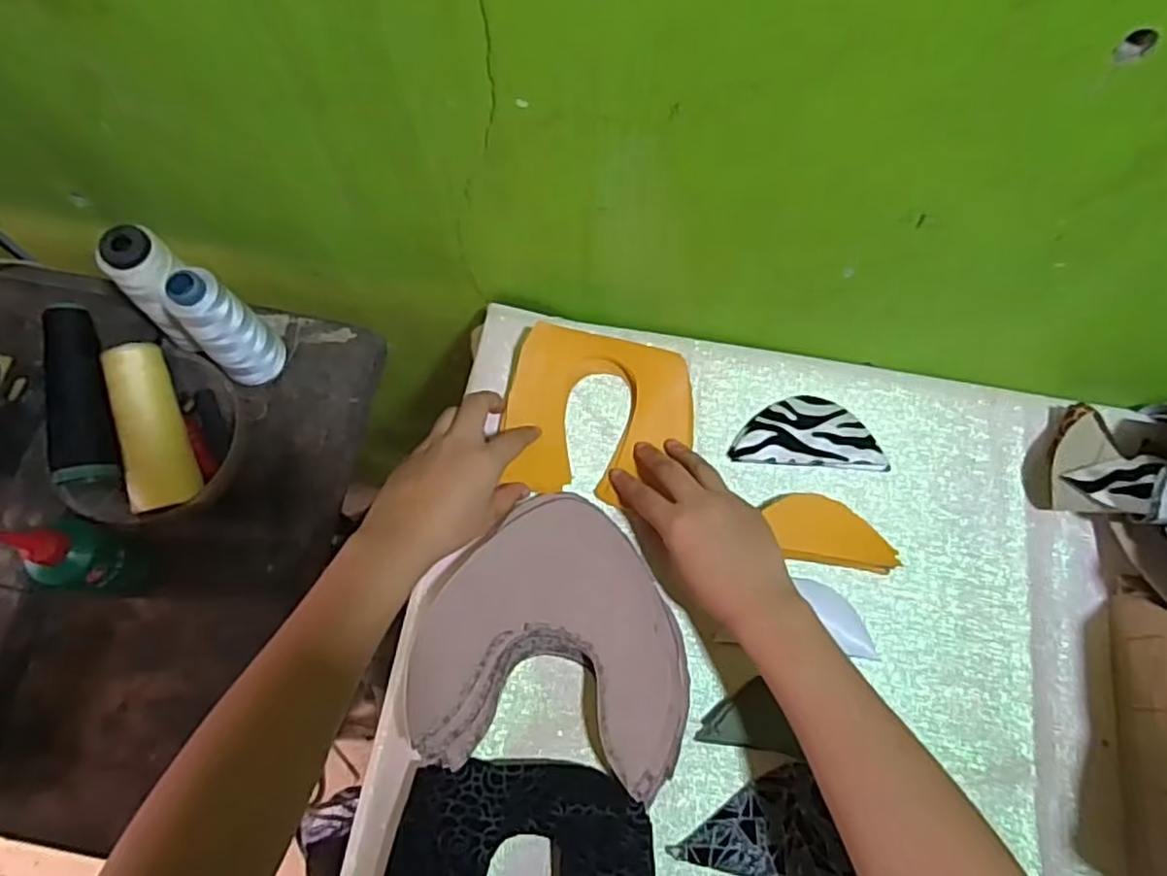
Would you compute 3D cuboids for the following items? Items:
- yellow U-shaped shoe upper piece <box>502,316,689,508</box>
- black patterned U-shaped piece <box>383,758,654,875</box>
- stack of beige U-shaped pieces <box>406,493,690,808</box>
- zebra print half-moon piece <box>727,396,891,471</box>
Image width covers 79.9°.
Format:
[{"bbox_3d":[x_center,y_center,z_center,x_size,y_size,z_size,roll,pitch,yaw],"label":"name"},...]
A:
[{"bbox_3d":[0.013,-0.017,0.515,0.133,0.035,0.118,7,71,1],"label":"yellow U-shaped shoe upper piece"},{"bbox_3d":[-0.037,0.269,0.422,0.159,0.025,0.131,3,71,0],"label":"black patterned U-shaped piece"},{"bbox_3d":[-0.017,0.127,0.455,0.169,0.030,0.172,6,71,1],"label":"stack of beige U-shaped pieces"},{"bbox_3d":[0.170,-0.005,0.528,0.111,0.006,0.053,3,78,1],"label":"zebra print half-moon piece"}]

